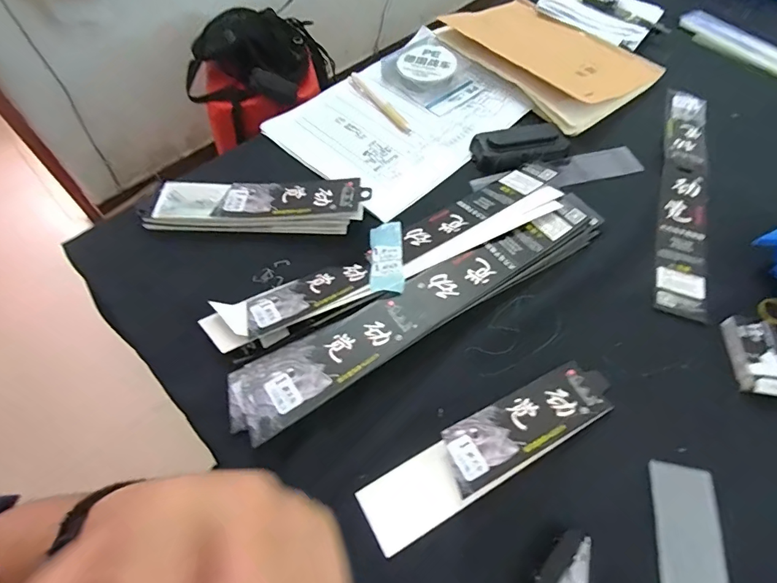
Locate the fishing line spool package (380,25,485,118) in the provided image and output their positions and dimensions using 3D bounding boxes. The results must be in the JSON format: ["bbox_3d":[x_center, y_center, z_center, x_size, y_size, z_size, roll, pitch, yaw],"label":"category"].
[{"bbox_3d":[0.052,-0.286,0.567,0.104,0.026,0.132,-36,65,-20],"label":"fishing line spool package"}]

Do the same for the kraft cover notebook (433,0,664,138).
[{"bbox_3d":[0.203,-0.317,0.582,0.181,0.026,0.252,-36,65,-20],"label":"kraft cover notebook"}]

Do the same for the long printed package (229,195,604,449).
[{"bbox_3d":[0.038,0.007,0.390,0.370,0.018,0.064,-28,63,-16],"label":"long printed package"}]

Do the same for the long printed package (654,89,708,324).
[{"bbox_3d":[0.321,-0.113,0.480,0.043,0.007,0.332,17,60,10],"label":"long printed package"}]

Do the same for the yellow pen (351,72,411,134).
[{"bbox_3d":[-0.011,-0.234,0.543,0.016,0.009,0.120,-34,64,-19],"label":"yellow pen"}]

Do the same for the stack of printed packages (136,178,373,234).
[{"bbox_3d":[-0.130,-0.087,0.442,0.213,0.031,0.050,2,59,1],"label":"stack of printed packages"}]

